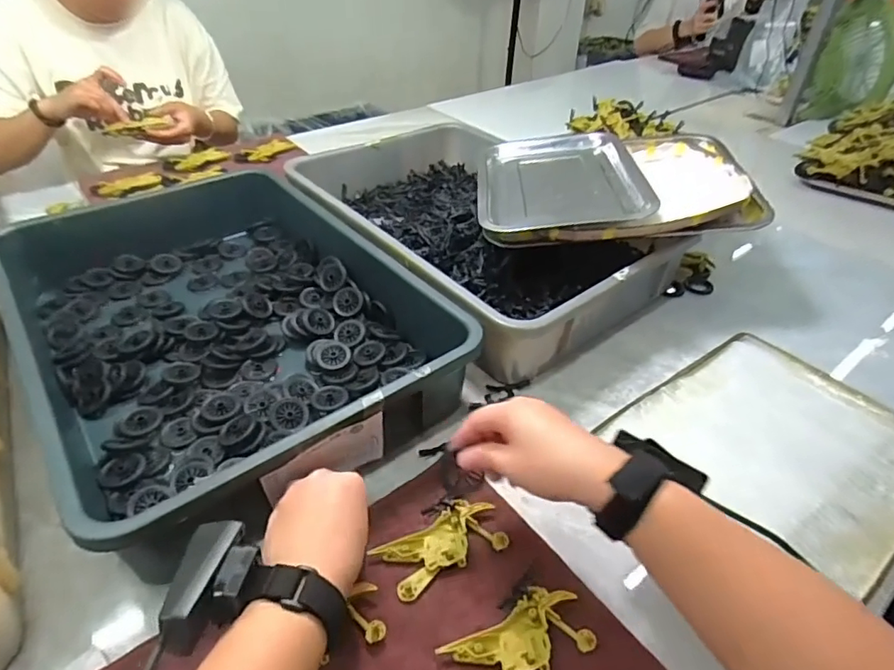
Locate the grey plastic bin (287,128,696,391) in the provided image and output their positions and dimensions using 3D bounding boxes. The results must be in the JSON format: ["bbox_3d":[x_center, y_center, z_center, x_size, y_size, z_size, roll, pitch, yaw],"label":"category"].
[{"bbox_3d":[0.037,-0.161,0.759,0.347,0.102,0.500,-27,47,-30],"label":"grey plastic bin"}]

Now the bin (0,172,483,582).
[{"bbox_3d":[-0.257,-0.030,0.600,0.358,0.108,0.529,-27,48,-30],"label":"bin"}]

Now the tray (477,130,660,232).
[{"bbox_3d":[0.150,-0.215,0.721,0.206,0.022,0.294,-2,39,7],"label":"tray"}]

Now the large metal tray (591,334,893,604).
[{"bbox_3d":[0.336,0.104,0.530,0.255,0.017,0.238,-25,49,-27],"label":"large metal tray"}]

